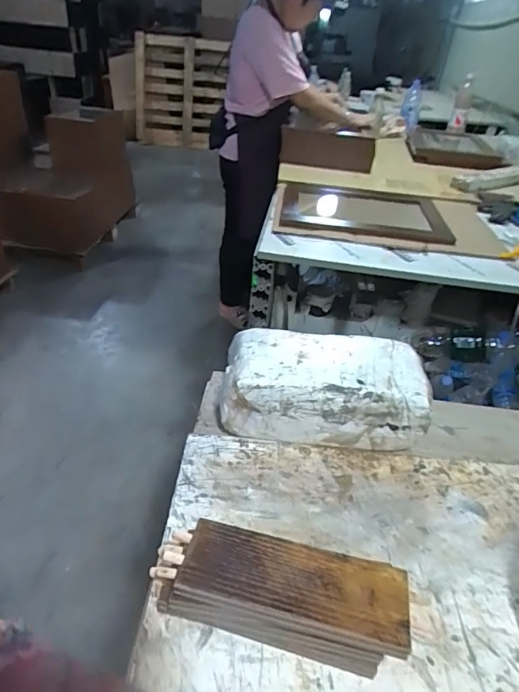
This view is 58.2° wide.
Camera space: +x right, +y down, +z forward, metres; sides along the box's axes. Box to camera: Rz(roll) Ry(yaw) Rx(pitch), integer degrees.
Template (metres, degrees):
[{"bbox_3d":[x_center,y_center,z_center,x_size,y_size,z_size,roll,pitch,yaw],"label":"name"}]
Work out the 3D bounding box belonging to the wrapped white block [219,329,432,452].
[{"bbox_3d":[0.080,0.058,0.592,0.240,0.111,0.104,5,35,0],"label":"wrapped white block"}]

